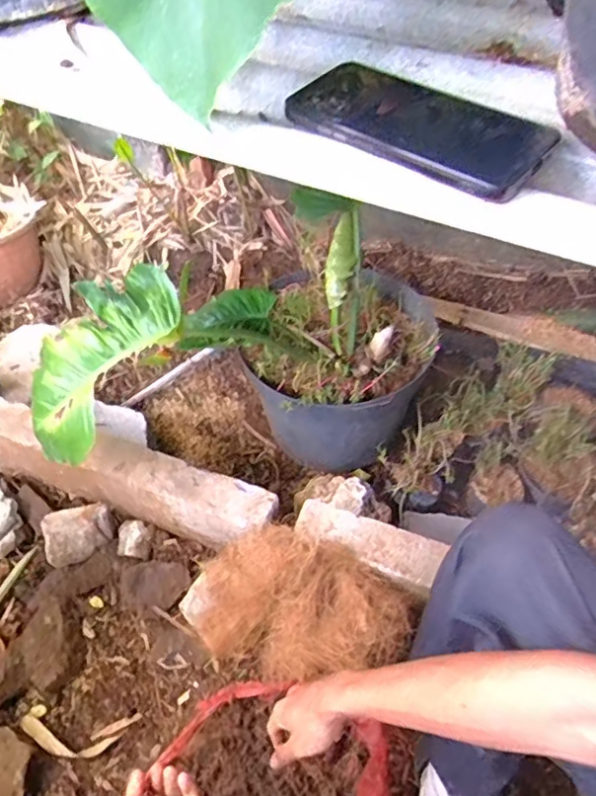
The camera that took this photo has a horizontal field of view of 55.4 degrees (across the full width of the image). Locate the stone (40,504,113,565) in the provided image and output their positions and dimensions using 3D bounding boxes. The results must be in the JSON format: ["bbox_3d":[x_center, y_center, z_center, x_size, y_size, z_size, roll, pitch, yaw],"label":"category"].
[{"bbox_3d":[-0.383,0.234,0.988,0.113,0.050,0.081,-13,50,-8],"label":"stone"}]

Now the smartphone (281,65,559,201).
[{"bbox_3d":[0.080,-0.183,0.380,0.169,0.014,0.082,33,60,22],"label":"smartphone"}]

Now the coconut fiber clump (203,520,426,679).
[{"bbox_3d":[-0.004,0.307,0.842,0.335,0.135,0.177,12,51,12],"label":"coconut fiber clump"}]

